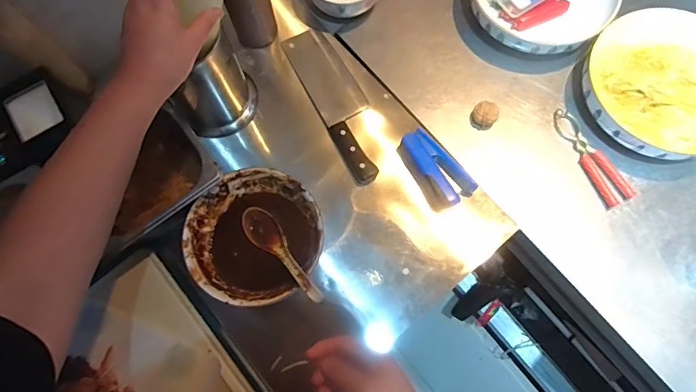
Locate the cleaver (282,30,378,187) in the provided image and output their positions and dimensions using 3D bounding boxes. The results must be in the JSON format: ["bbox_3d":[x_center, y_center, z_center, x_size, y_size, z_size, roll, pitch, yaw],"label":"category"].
[{"bbox_3d":[-0.016,-0.149,0.674,0.071,0.022,0.276,-26,74,-7],"label":"cleaver"}]

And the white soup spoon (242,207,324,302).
[{"bbox_3d":[-0.085,0.073,0.572,0.040,0.022,0.161,-41,59,-11],"label":"white soup spoon"}]

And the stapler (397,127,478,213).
[{"bbox_3d":[0.120,-0.037,0.634,0.066,0.033,0.117,-33,75,-9],"label":"stapler"}]

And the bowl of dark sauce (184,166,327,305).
[{"bbox_3d":[-0.119,0.056,0.592,0.166,0.065,0.168,0,73,1],"label":"bowl of dark sauce"}]

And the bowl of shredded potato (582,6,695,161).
[{"bbox_3d":[0.467,-0.163,0.655,0.220,0.049,0.250,36,77,11],"label":"bowl of shredded potato"}]

